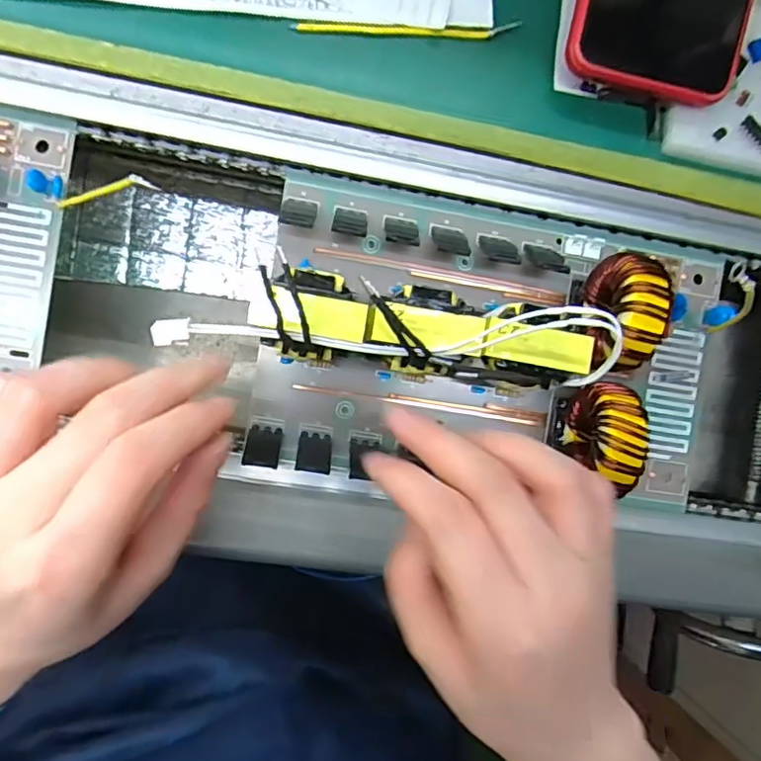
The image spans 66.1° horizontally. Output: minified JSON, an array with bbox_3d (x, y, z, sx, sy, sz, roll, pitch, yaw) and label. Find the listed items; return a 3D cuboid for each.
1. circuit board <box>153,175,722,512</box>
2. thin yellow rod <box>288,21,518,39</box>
[{"bbox_3d":[0.060,-0.016,0.260,0.214,0.061,0.129,9,90,-8],"label":"circuit board"},{"bbox_3d":[0.012,-0.160,0.265,0.102,0.006,0.006,-2,92,-8],"label":"thin yellow rod"}]

